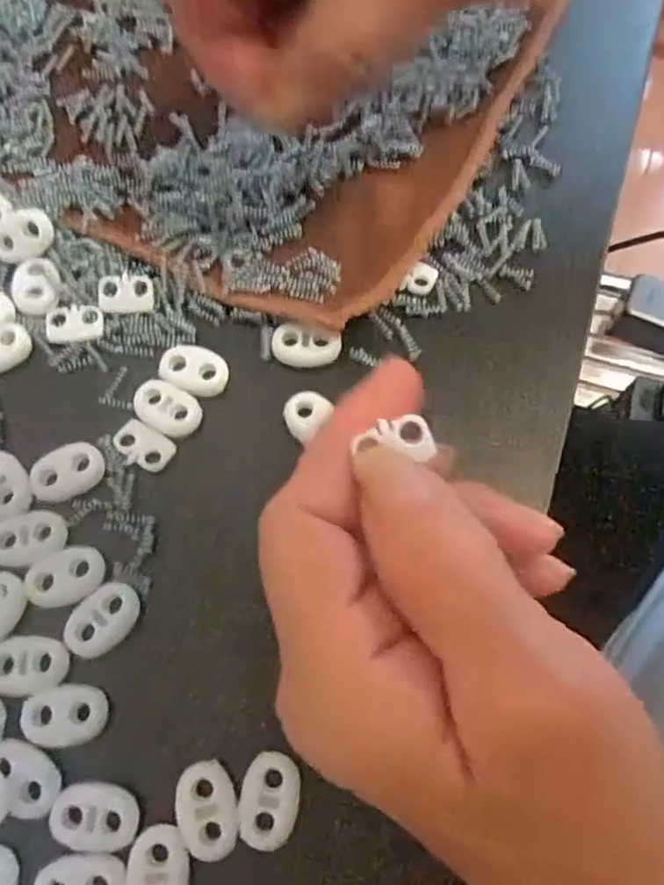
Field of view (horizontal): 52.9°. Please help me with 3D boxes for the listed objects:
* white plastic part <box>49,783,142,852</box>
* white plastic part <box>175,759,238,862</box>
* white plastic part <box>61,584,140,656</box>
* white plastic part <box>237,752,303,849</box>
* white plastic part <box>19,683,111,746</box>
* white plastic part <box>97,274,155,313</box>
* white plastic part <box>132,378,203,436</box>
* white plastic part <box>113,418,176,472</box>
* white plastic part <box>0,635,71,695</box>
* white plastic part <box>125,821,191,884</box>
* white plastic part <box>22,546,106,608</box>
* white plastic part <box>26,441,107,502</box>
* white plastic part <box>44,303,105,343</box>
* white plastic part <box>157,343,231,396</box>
[{"bbox_3d":[-0.061,0.096,0.171,0.022,0.004,0.014,6,71,2],"label":"white plastic part"},{"bbox_3d":[-0.033,0.095,0.172,0.016,0.004,0.023,-5,71,-2],"label":"white plastic part"},{"bbox_3d":[-0.065,0.050,0.188,0.016,0.004,0.022,43,76,13],"label":"white plastic part"},{"bbox_3d":[-0.016,0.094,0.175,0.015,0.005,0.022,9,71,3],"label":"white plastic part"},{"bbox_3d":[-0.073,0.073,0.179,0.022,0.004,0.015,-5,71,-2],"label":"white plastic part"},{"bbox_3d":[-0.069,-0.051,0.223,0.018,0.004,0.012,-3,71,-2],"label":"white plastic part"},{"bbox_3d":[-0.052,-0.011,0.212,0.024,0.004,0.015,27,73,8],"label":"white plastic part"},{"bbox_3d":[-0.060,0.001,0.209,0.020,0.004,0.013,31,73,10],"label":"white plastic part"},{"bbox_3d":[-0.085,0.061,0.184,0.023,0.004,0.015,-2,71,-1],"label":"white plastic part"},{"bbox_3d":[-0.044,0.109,0.168,0.015,0.004,0.022,-4,71,-2],"label":"white plastic part"},{"bbox_3d":[-0.078,0.038,0.192,0.023,0.004,0.016,-22,72,-8],"label":"white plastic part"},{"bbox_3d":[-0.082,0.008,0.204,0.022,0.004,0.015,-16,72,-6],"label":"white plastic part"},{"bbox_3d":[-0.086,-0.040,0.221,0.018,0.004,0.013,-5,71,-3],"label":"white plastic part"},{"bbox_3d":[-0.045,-0.024,0.216,0.023,0.004,0.015,18,72,6],"label":"white plastic part"}]

